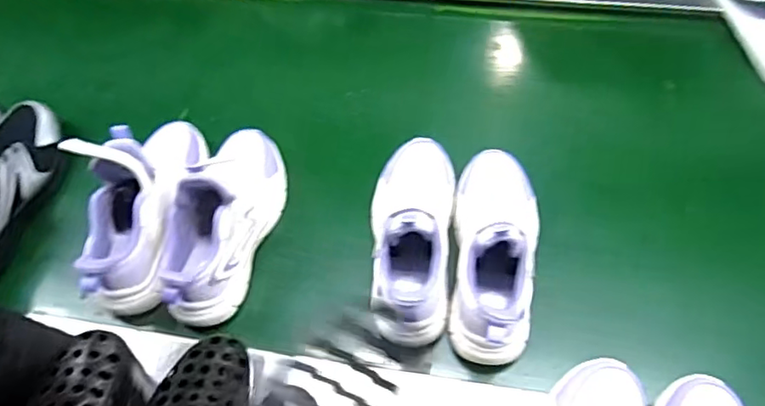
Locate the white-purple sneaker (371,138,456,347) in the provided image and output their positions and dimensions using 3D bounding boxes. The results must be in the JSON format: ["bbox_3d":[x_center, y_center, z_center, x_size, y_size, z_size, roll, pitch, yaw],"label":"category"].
[{"bbox_3d":[0.032,0.025,0.646,0.093,0.114,0.243,5,61,5],"label":"white-purple sneaker"}]

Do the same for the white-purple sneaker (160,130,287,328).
[{"bbox_3d":[-0.180,0.007,0.670,0.078,0.123,0.236,13,62,10],"label":"white-purple sneaker"}]

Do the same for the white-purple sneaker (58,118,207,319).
[{"bbox_3d":[-0.279,-0.009,0.690,0.080,0.136,0.250,5,61,5],"label":"white-purple sneaker"}]

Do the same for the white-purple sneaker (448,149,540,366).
[{"bbox_3d":[0.128,0.042,0.640,0.095,0.105,0.242,5,61,5],"label":"white-purple sneaker"}]

